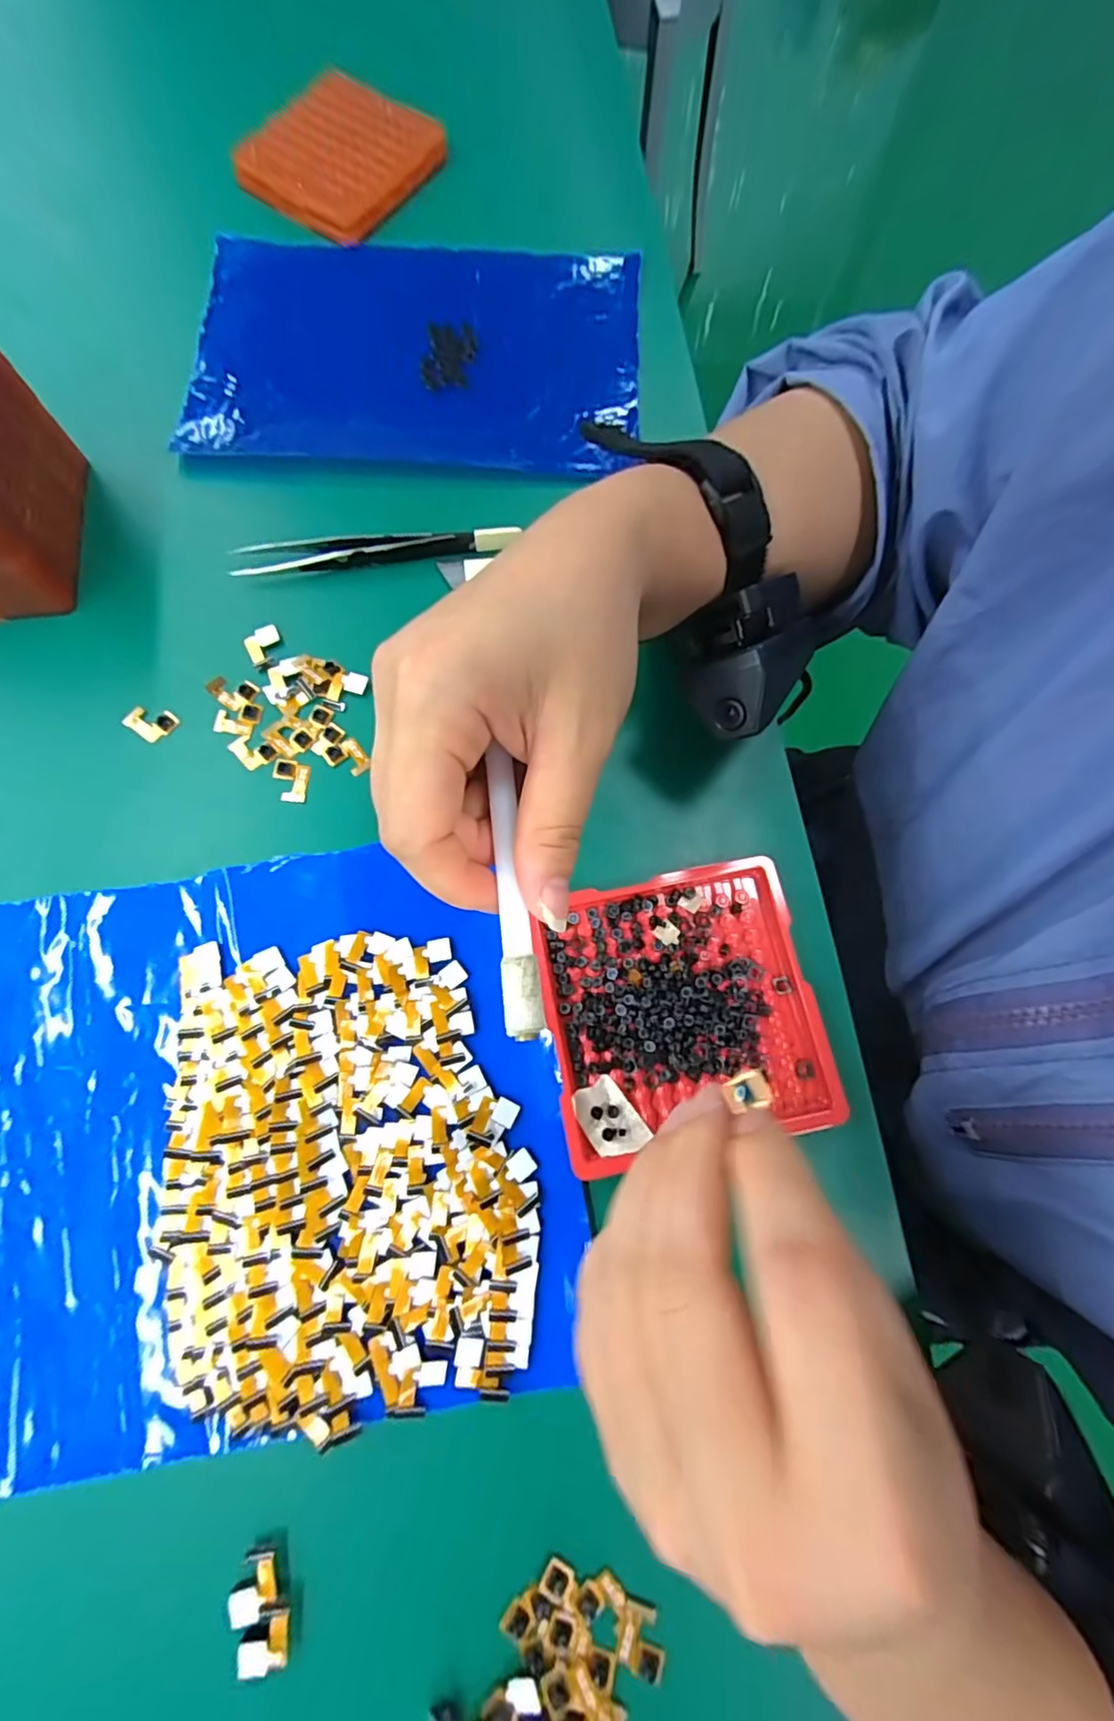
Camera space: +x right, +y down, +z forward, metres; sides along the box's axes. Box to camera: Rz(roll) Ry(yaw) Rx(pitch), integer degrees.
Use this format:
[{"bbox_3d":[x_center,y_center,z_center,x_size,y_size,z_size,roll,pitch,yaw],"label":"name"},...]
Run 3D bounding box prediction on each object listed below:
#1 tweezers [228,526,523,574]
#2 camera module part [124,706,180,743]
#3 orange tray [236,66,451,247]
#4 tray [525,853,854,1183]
[{"bbox_3d":[-0.081,-0.141,0.266,0.125,0.012,0.014,-7,77,-2],"label":"tweezers"},{"bbox_3d":[-0.171,-0.059,0.246,0.019,0.004,0.015,32,78,7],"label":"camera module part"},{"bbox_3d":[-0.117,-0.385,0.318,0.090,0.012,0.082,34,79,7],"label":"orange tray"},{"bbox_3d":[0.046,0.054,0.221,0.098,0.007,0.097,-11,77,-3],"label":"tray"}]

